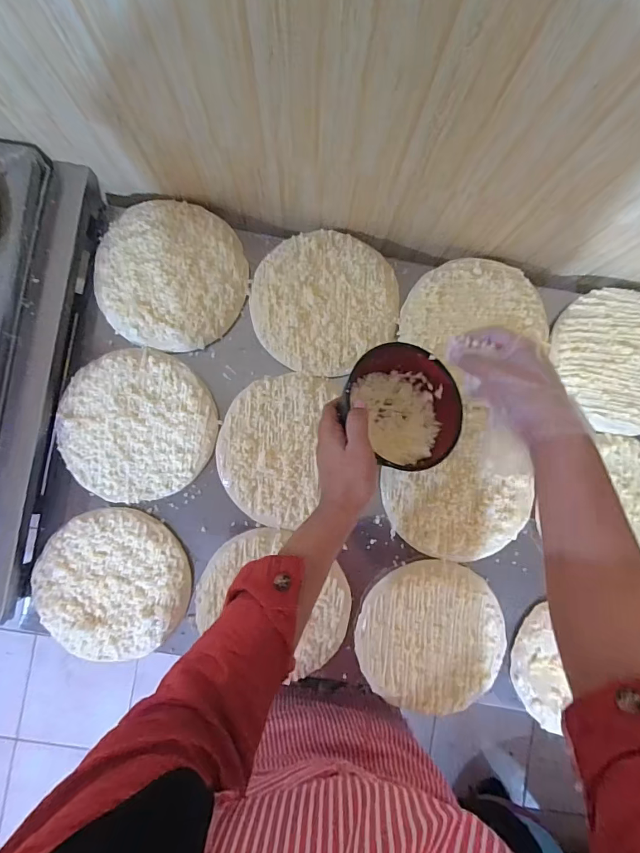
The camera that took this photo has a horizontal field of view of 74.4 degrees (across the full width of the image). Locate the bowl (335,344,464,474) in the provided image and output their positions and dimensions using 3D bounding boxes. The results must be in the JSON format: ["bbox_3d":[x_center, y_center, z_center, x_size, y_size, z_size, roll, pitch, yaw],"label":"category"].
[{"bbox_3d":[0.094,-0.020,0.494,0.138,0.060,0.138,1,82,-9],"label":"bowl"}]

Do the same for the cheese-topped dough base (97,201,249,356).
[{"bbox_3d":[-0.203,-0.210,0.578,0.191,0.016,0.208,0,88,-2],"label":"cheese-topped dough base"}]

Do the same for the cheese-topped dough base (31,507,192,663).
[{"bbox_3d":[-0.275,0.206,0.554,0.198,0.008,0.187,0,88,-2],"label":"cheese-topped dough base"}]

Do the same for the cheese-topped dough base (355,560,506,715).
[{"bbox_3d":[0.149,0.283,0.573,0.193,0.020,0.196,0,88,-2],"label":"cheese-topped dough base"}]

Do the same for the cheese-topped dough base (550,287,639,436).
[{"bbox_3d":[0.428,-0.097,0.592,0.176,0.014,0.199,-32,90,-3],"label":"cheese-topped dough base"}]

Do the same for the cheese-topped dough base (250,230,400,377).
[{"bbox_3d":[0.004,-0.173,0.575,0.192,0.005,0.188,-38,90,-3],"label":"cheese-topped dough base"}]

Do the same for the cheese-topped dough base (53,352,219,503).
[{"bbox_3d":[-0.247,-0.002,0.563,0.203,0.013,0.194,0,88,-2],"label":"cheese-topped dough base"}]

